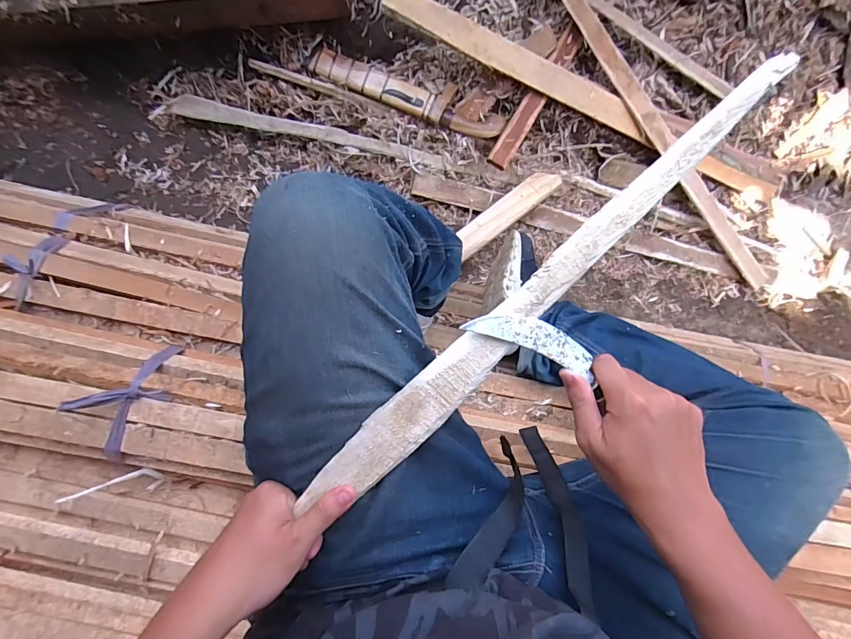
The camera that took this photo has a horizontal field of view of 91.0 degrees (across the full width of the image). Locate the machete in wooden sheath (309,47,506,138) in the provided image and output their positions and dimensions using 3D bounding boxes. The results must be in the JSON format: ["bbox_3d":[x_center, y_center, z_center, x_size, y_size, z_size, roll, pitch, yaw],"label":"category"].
[{"bbox_3d":[-0.037,-0.500,0.924,0.436,0.033,0.079,22,93,1],"label":"machete in wooden sheath"}]

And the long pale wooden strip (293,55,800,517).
[{"bbox_3d":[0.090,-0.023,0.317,0.472,0.009,0.040,-43,90,1],"label":"long pale wooden strip"}]

